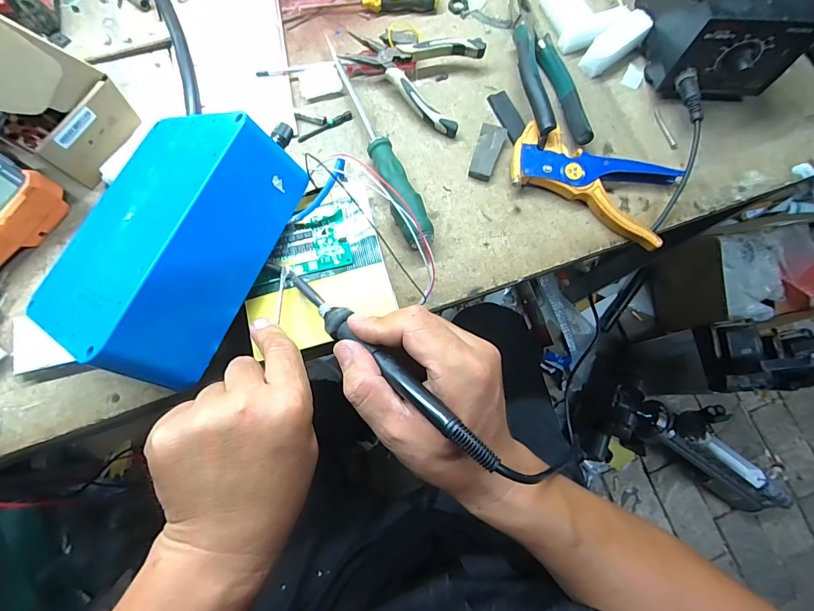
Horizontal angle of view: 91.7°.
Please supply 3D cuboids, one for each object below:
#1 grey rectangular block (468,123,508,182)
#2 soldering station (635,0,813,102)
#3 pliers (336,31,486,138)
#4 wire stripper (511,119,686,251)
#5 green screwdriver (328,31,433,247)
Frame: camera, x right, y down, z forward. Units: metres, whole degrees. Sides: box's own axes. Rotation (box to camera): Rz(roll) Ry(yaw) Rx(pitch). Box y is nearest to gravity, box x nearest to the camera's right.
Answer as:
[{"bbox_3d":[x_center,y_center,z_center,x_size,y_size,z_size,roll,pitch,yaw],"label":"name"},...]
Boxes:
[{"bbox_3d":[0.083,-0.161,0.414,0.027,0.010,0.063,22,79,3],"label":"grey rectangular block"},{"bbox_3d":[0.327,-0.303,0.411,0.116,0.090,0.161,-2,79,-1],"label":"soldering station"},{"bbox_3d":[0.002,-0.251,0.425,0.139,0.029,0.103,20,79,3],"label":"pliers"},{"bbox_3d":[0.189,-0.132,0.404,0.162,0.024,0.089,28,79,4],"label":"wire stripper"},{"bbox_3d":[-0.028,-0.167,0.401,0.030,0.034,0.242,-19,80,-5],"label":"green screwdriver"}]

